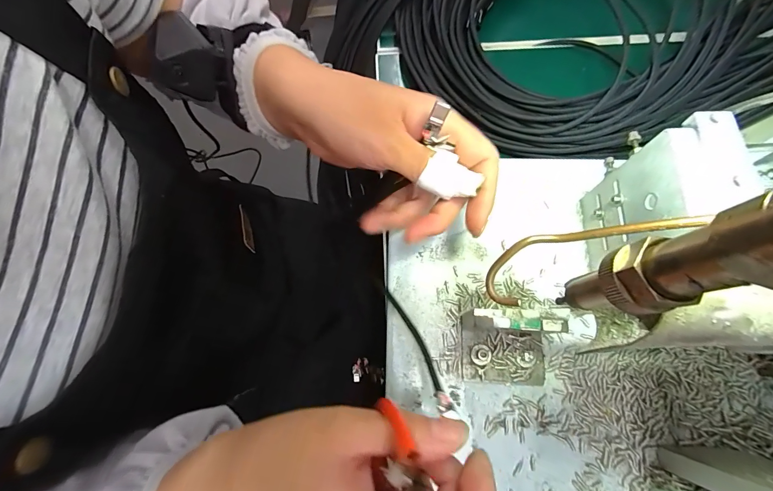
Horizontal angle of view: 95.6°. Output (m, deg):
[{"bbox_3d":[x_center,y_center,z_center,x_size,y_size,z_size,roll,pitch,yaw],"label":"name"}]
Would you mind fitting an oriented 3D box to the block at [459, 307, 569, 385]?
[{"bbox_3d":[0.072,0.059,0.200,0.052,0.046,0.040,4,73,2],"label":"block"}]

